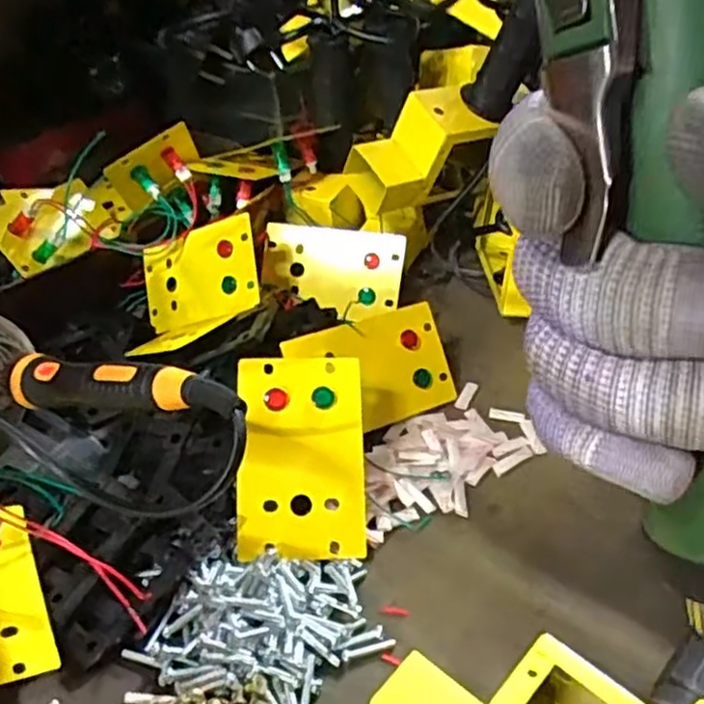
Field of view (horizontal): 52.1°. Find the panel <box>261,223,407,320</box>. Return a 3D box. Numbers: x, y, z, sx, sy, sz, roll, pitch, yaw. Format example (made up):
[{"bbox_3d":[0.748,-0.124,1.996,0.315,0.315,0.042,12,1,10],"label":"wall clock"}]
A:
[{"bbox_3d":[-0.014,-0.054,0.477,0.092,0.055,0.008,8,5,10],"label":"panel"}]

